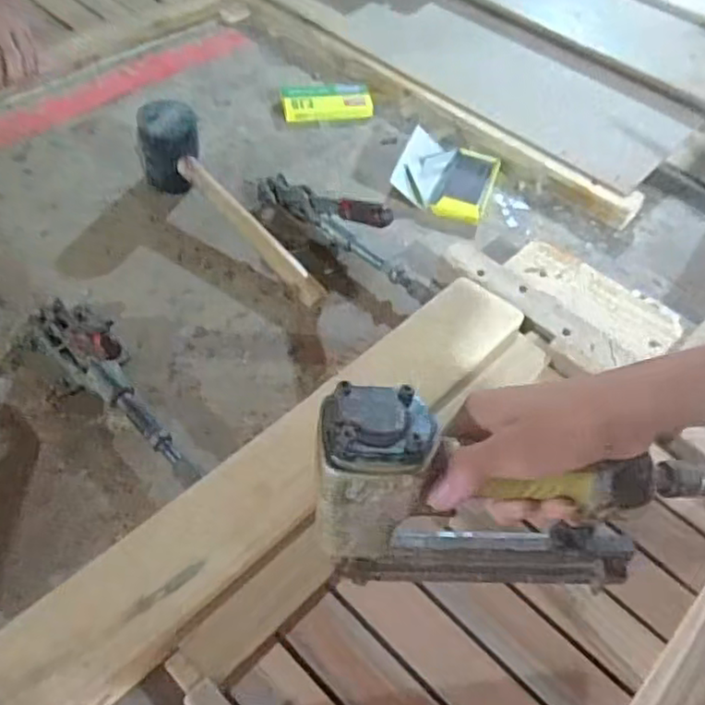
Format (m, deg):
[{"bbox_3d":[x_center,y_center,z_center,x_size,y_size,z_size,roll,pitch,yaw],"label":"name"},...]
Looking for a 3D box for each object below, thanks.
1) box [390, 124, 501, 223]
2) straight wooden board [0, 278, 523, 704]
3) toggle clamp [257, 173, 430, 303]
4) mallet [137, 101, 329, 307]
[{"bbox_3d":[0.118,-0.223,0.834,0.114,0.037,0.129,19,54,9],"label":"box"},{"bbox_3d":[-0.039,0.088,0.548,0.083,0.019,0.523,40,59,22],"label":"straight wooden board"},{"bbox_3d":[-0.018,-0.146,0.729,0.025,0.102,0.261,-35,63,-27],"label":"toggle clamp"},{"bbox_3d":[-0.135,-0.156,0.749,0.064,0.094,0.297,-37,76,-28],"label":"mallet"}]

